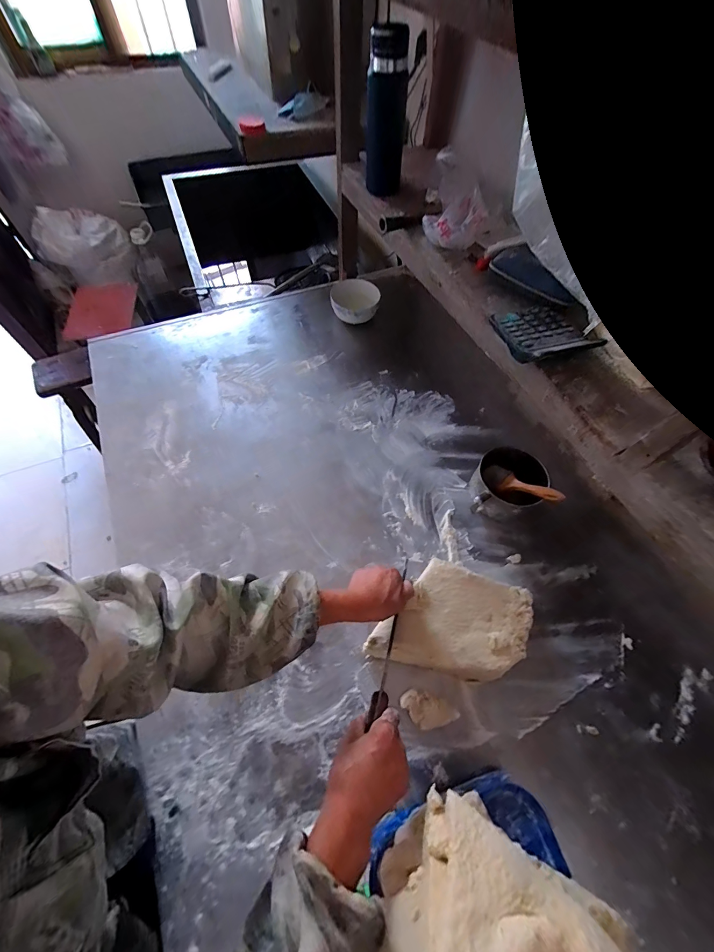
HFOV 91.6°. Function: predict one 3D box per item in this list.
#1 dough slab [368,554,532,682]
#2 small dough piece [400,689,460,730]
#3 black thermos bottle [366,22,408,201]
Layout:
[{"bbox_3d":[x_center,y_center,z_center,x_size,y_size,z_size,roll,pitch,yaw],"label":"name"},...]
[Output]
[{"bbox_3d":[0.167,0.257,0.613,0.251,0.058,0.179,16,59,9],"label":"dough slab"},{"bbox_3d":[0.116,0.384,0.566,0.088,0.031,0.047,13,62,5],"label":"small dough piece"},{"bbox_3d":[0.070,-0.834,0.823,0.085,0.278,0.073,10,61,3],"label":"black thermos bottle"}]

